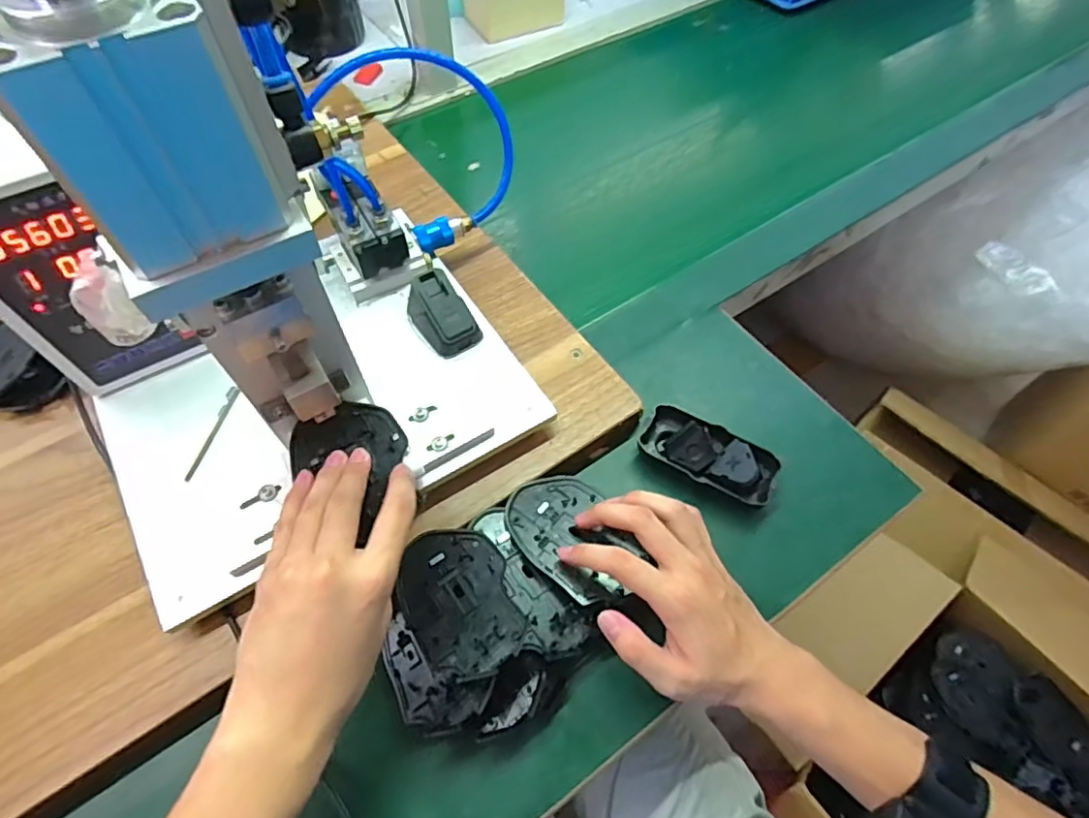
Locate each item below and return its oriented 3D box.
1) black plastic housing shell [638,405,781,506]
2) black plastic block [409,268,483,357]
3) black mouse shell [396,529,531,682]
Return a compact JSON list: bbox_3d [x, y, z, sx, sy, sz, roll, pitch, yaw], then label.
[{"bbox_3d":[0.134,0.039,0.490,0.107,0.033,0.048,28,63,14],"label":"black plastic housing shell"},{"bbox_3d":[-0.084,-0.079,0.487,0.042,0.033,0.062,-34,66,-19],"label":"black plastic block"},{"bbox_3d":[-0.058,0.130,0.407,0.071,0.015,0.111,-23,47,-11],"label":"black mouse shell"}]

